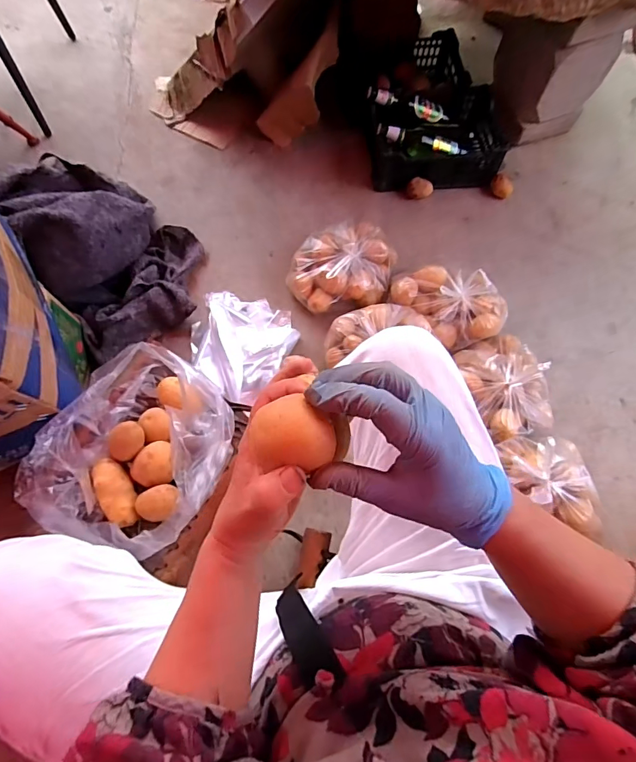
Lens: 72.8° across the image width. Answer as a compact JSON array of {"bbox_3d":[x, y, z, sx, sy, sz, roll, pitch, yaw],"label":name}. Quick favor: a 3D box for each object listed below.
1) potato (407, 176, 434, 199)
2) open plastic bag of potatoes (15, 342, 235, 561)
[{"bbox_3d":[0.260,-0.490,1.092,0.063,0.038,0.038,18,71,8],"label":"potato"},{"bbox_3d":[-0.246,0.094,0.587,0.216,0.112,0.249,14,69,5],"label":"open plastic bag of potatoes"}]

